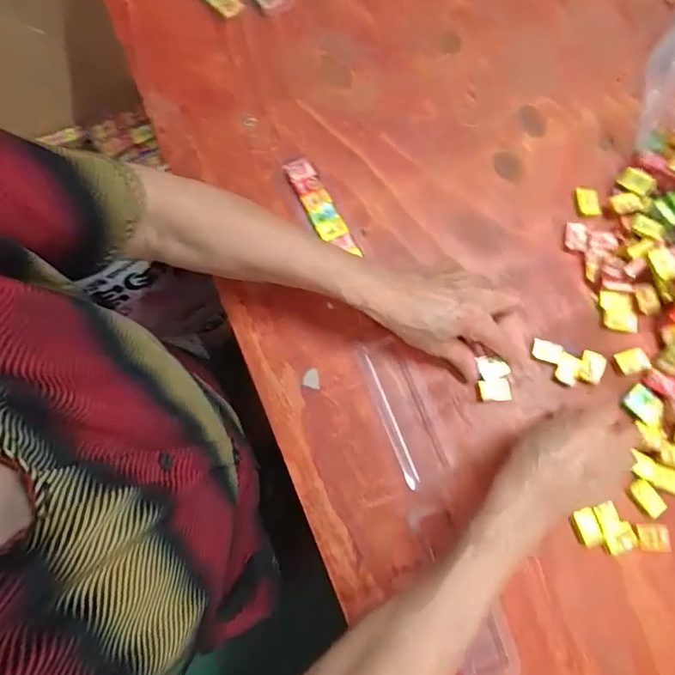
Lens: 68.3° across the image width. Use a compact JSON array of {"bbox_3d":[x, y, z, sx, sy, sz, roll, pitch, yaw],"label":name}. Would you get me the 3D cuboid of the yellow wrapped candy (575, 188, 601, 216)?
[{"bbox_3d":[0.243,-0.131,0.482,0.024,0.008,0.025,-4,76,0],"label":"yellow wrapped candy"}]

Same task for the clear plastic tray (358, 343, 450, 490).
[{"bbox_3d":[0.057,0.064,0.439,0.042,0.011,0.124,-21,77,-4],"label":"clear plastic tray"}]

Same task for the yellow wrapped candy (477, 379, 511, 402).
[{"bbox_3d":[0.140,0.047,0.444,0.026,0.005,0.020,-6,76,-1],"label":"yellow wrapped candy"}]

